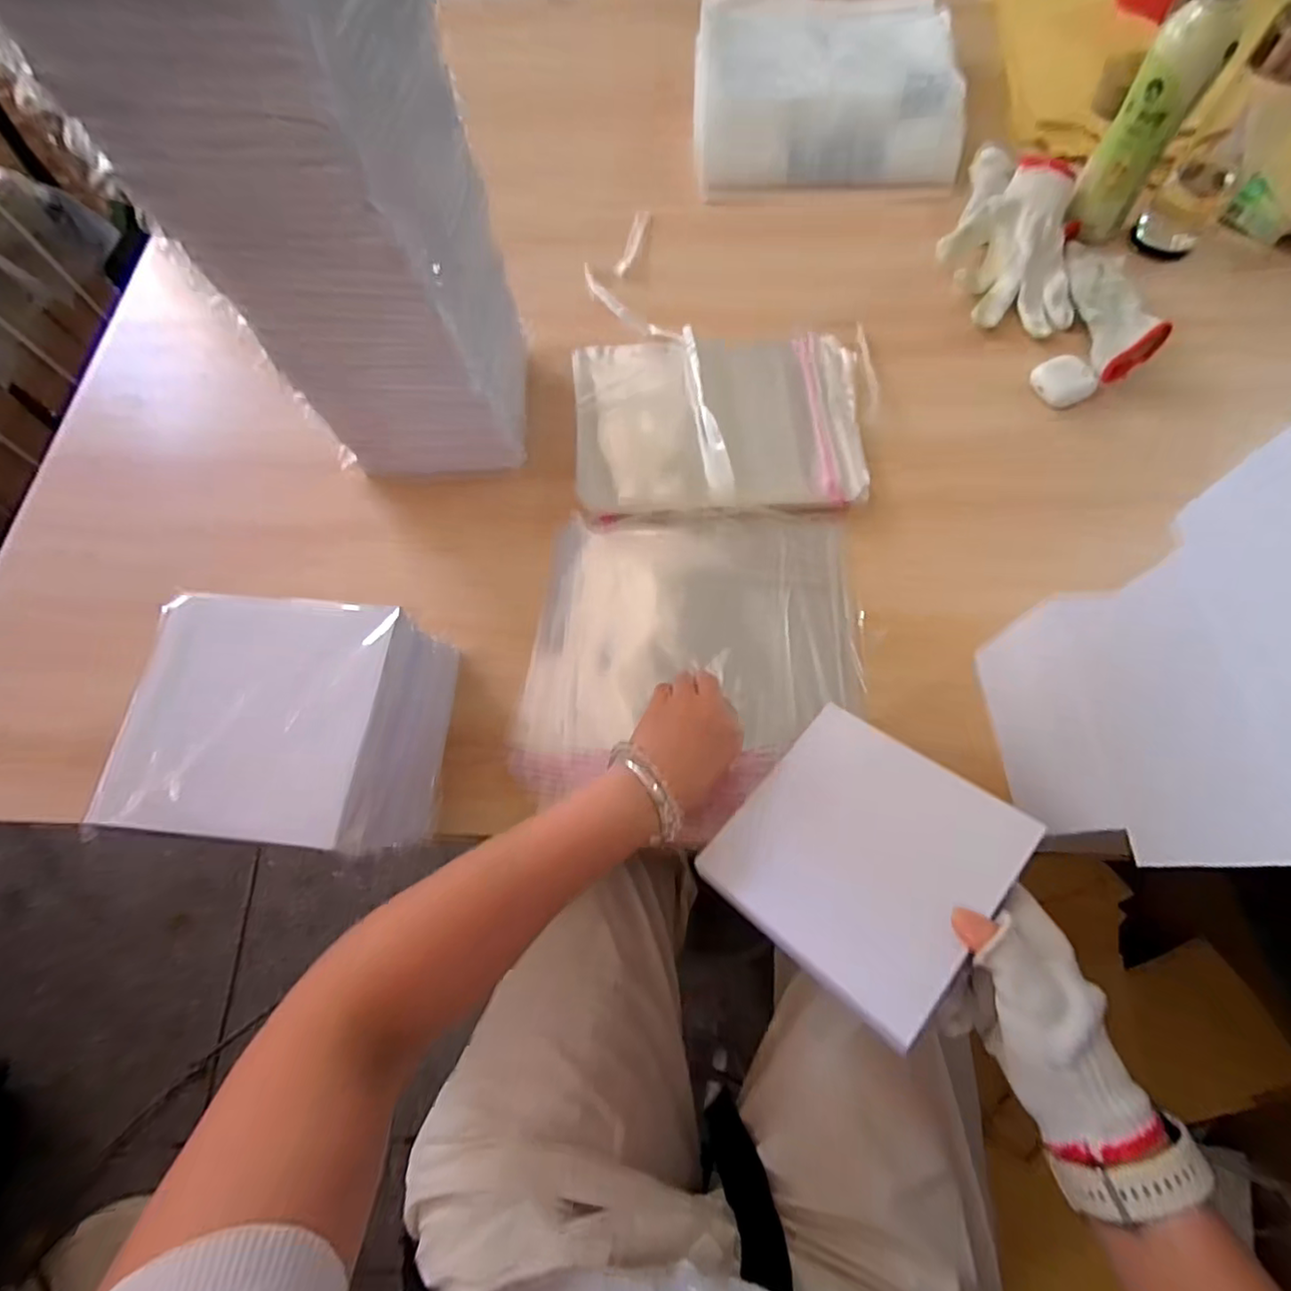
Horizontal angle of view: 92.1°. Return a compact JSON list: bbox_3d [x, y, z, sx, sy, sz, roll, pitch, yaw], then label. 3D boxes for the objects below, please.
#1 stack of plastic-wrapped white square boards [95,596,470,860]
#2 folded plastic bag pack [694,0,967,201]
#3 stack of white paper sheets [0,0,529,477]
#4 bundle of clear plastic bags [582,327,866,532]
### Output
[{"bbox_3d":[-0.232,0.057,0.428,0.165,0.130,0.155,2,68,3],"label":"stack of plastic-wrapped white square boards"},{"bbox_3d":[0.214,-0.688,0.755,0.300,0.059,0.306,1,68,3],"label":"folded plastic bag pack"},{"bbox_3d":[-0.210,-0.302,0.411,0.171,0.398,0.152,3,68,4],"label":"stack of white paper sheets"},{"bbox_3d":[0.072,-0.212,0.587,0.274,0.037,0.200,-6,68,0],"label":"bundle of clear plastic bags"}]

